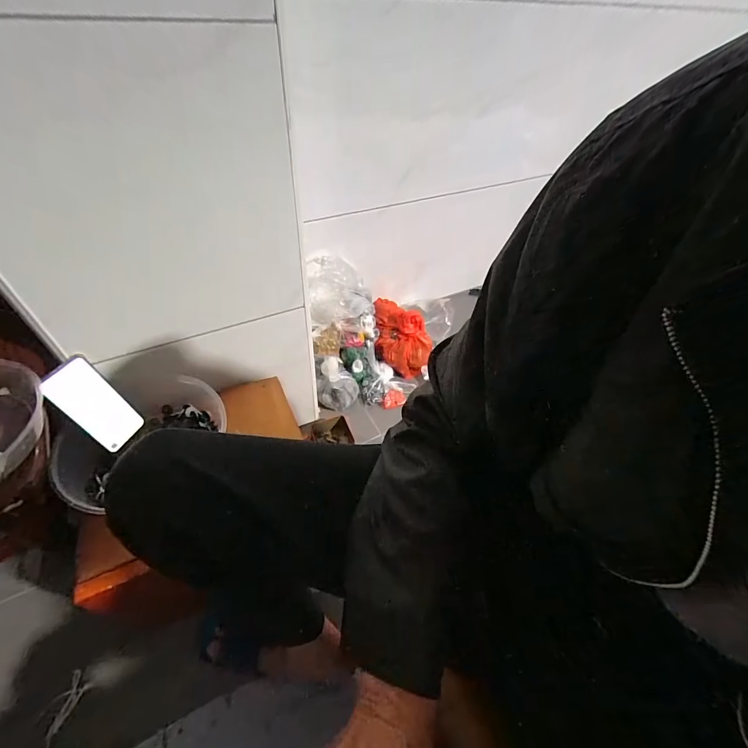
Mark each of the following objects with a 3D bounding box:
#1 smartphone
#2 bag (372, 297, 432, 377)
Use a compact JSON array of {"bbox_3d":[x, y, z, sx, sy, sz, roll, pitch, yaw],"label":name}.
[{"bbox_3d":[-0.450,0.051,0.598,0.009,0.160,0.075,9,45,33],"label":"smartphone"},{"bbox_3d":[0.088,-0.123,1.199,0.171,0.150,0.260,2,50,-3],"label":"bag"}]

